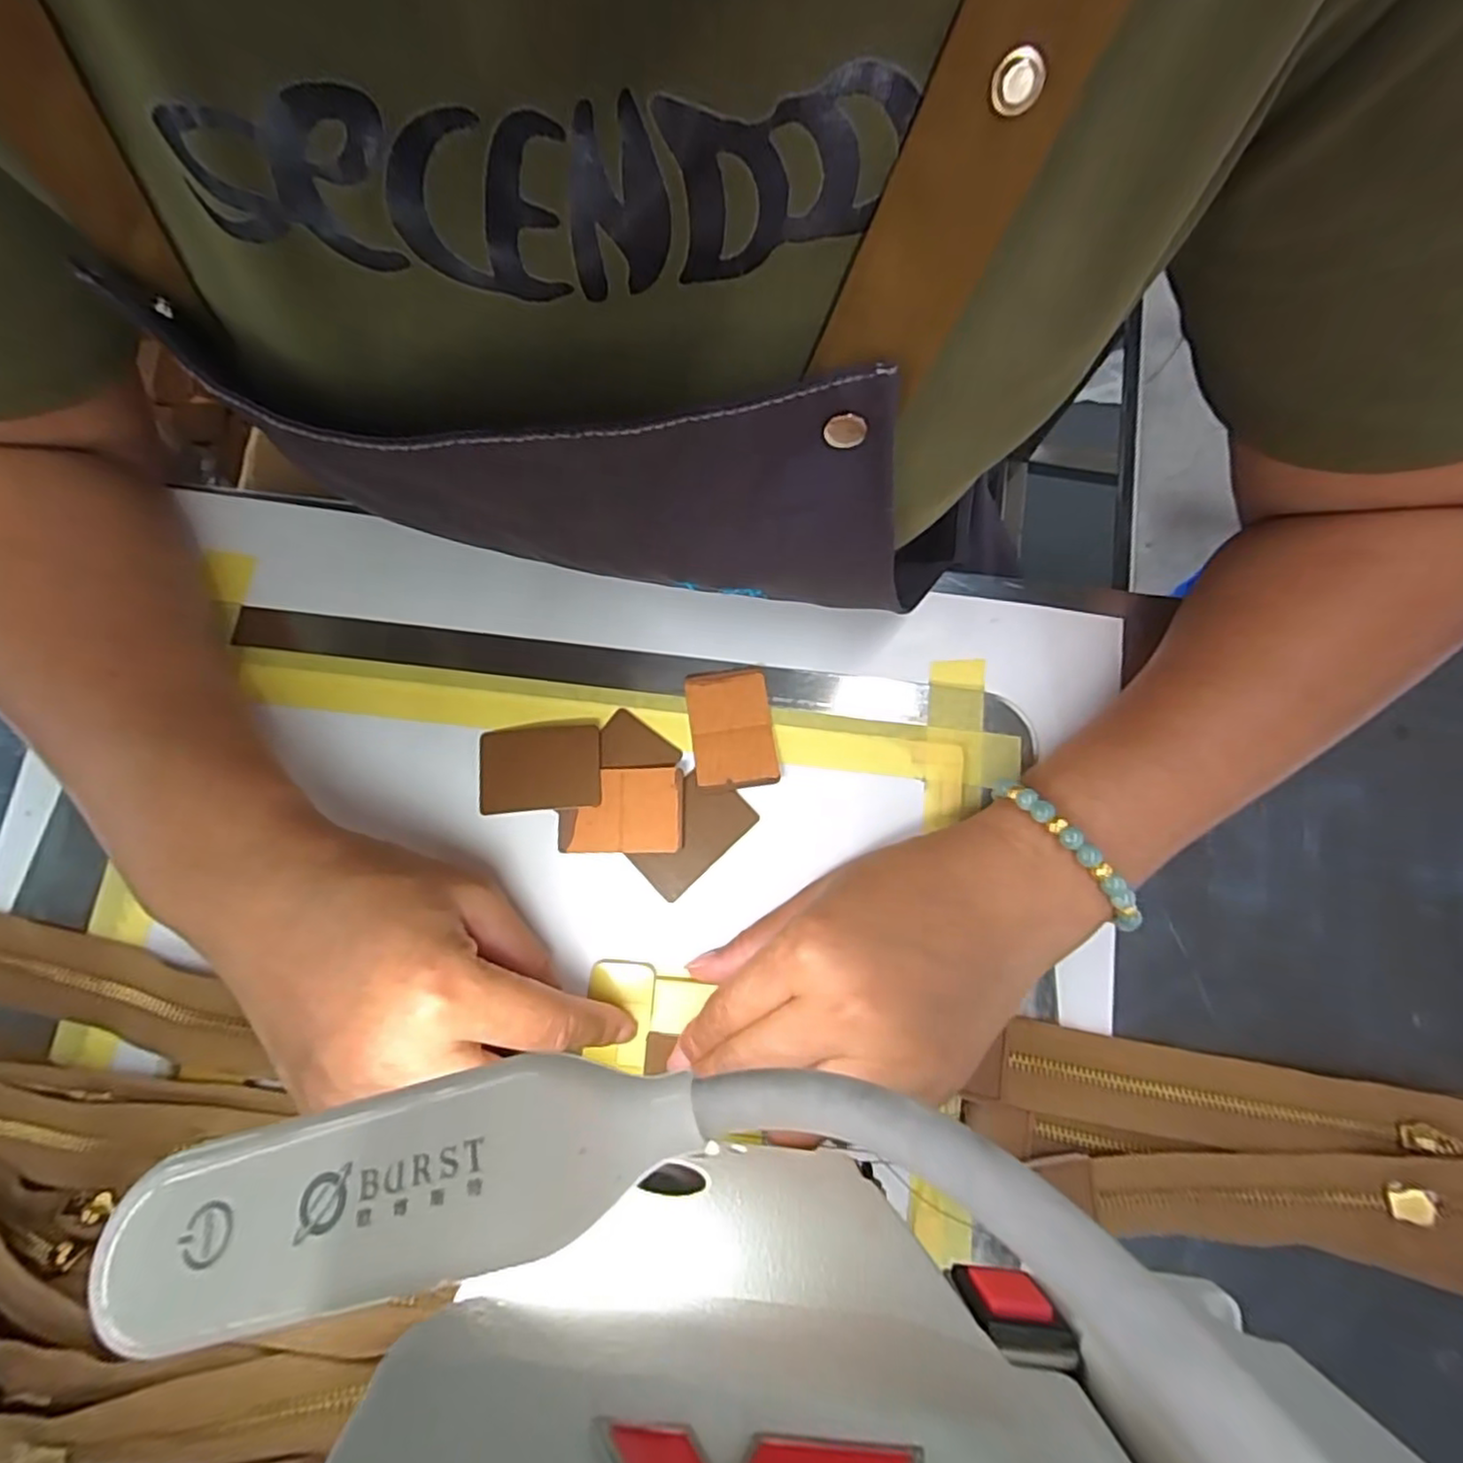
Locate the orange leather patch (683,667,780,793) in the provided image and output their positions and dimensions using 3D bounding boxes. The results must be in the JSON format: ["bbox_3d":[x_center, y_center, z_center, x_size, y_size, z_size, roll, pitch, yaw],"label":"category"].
[{"bbox_3d":[0.000,-0.001,0.291,0.035,0.004,0.052,-7,77,-2],"label":"orange leather patch"}]

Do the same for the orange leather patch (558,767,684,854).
[{"bbox_3d":[-0.046,0.033,0.282,0.051,0.005,0.035,0,77,-1],"label":"orange leather patch"}]

